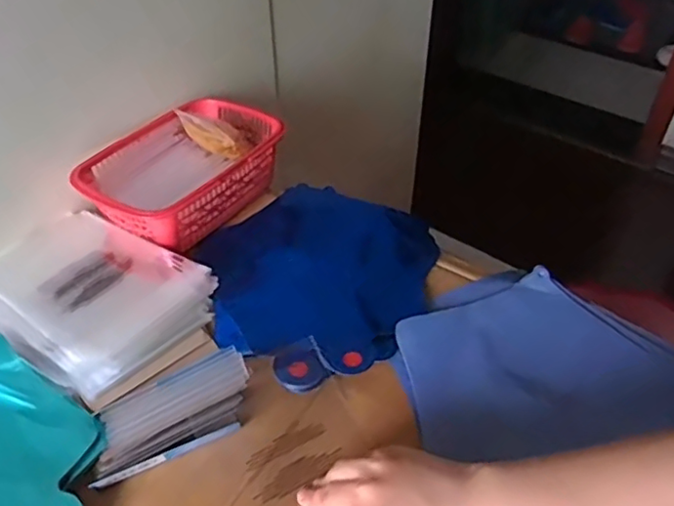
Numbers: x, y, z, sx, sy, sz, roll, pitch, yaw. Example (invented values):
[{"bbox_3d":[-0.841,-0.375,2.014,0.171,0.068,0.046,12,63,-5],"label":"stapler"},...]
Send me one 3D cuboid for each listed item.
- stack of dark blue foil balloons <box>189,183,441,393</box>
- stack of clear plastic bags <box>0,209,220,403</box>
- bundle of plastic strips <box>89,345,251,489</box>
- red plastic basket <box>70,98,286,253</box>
[{"bbox_3d":[-0.023,0.013,0.606,0.226,0.018,0.241,25,50,25],"label":"stack of dark blue foil balloons"},{"bbox_3d":[-0.241,0.034,0.575,0.218,0.028,0.161,24,50,24],"label":"stack of clear plastic bags"},{"bbox_3d":[-0.128,0.124,0.480,0.127,0.029,0.081,-20,47,-18],"label":"bundle of plastic strips"},{"bbox_3d":[-0.164,-0.087,0.666,0.137,0.085,0.213,26,50,25],"label":"red plastic basket"}]

